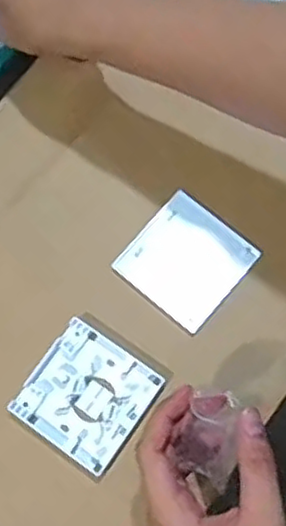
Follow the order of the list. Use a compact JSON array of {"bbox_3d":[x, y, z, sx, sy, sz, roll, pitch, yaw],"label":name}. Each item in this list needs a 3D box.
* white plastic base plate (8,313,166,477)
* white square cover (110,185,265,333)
[{"bbox_3d":[-0.043,0.099,0.516,0.085,0.009,0.086,35,79,10],"label":"white plastic base plate"},{"bbox_3d":[0.035,-0.003,0.544,0.086,0.010,0.087,40,79,11],"label":"white square cover"}]

